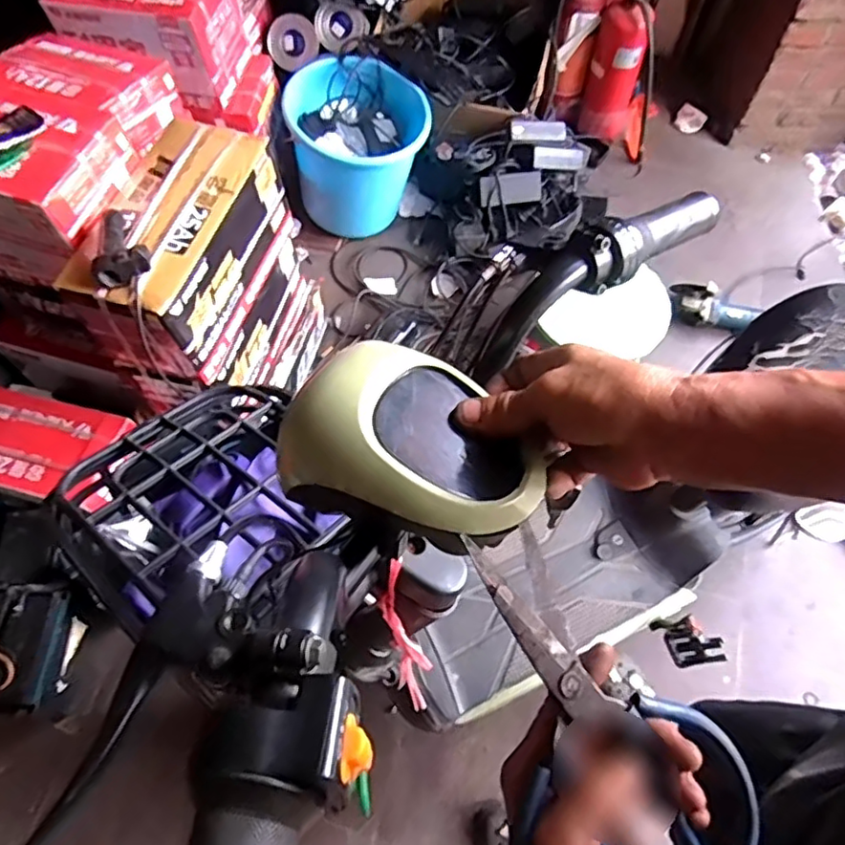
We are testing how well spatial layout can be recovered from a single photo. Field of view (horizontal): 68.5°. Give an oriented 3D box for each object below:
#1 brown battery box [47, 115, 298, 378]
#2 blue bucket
[{"bbox_3d":[-0.406,-0.300,1.062,0.201,0.220,0.391,16,65,9],"label":"brown battery box"},{"bbox_3d":[-0.154,-0.683,1.567,0.325,0.316,0.280,-4,64,-1],"label":"blue bucket"}]

